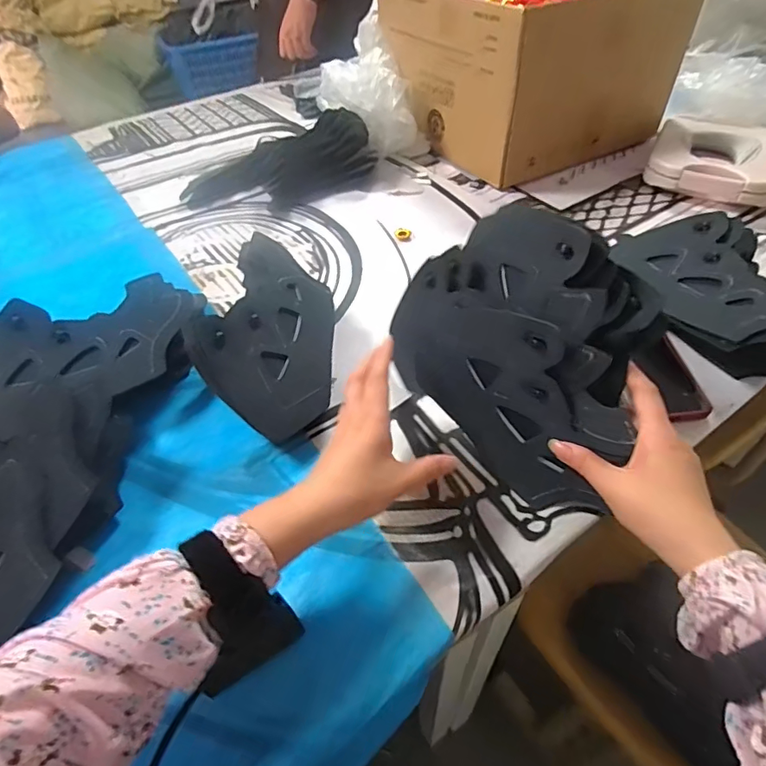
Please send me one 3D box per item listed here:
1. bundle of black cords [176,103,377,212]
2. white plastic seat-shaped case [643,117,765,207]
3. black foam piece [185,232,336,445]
[{"bbox_3d":[-0.153,-0.329,0.742,0.297,0.073,0.130,-11,48,-7],"label":"bundle of black cords"},{"bbox_3d":[0.475,-0.322,0.718,0.166,0.051,0.189,21,52,20],"label":"white plastic seat-shaped case"},{"bbox_3d":[-0.106,-0.045,0.491,0.134,0.036,0.187,31,55,-17],"label":"black foam piece"}]

